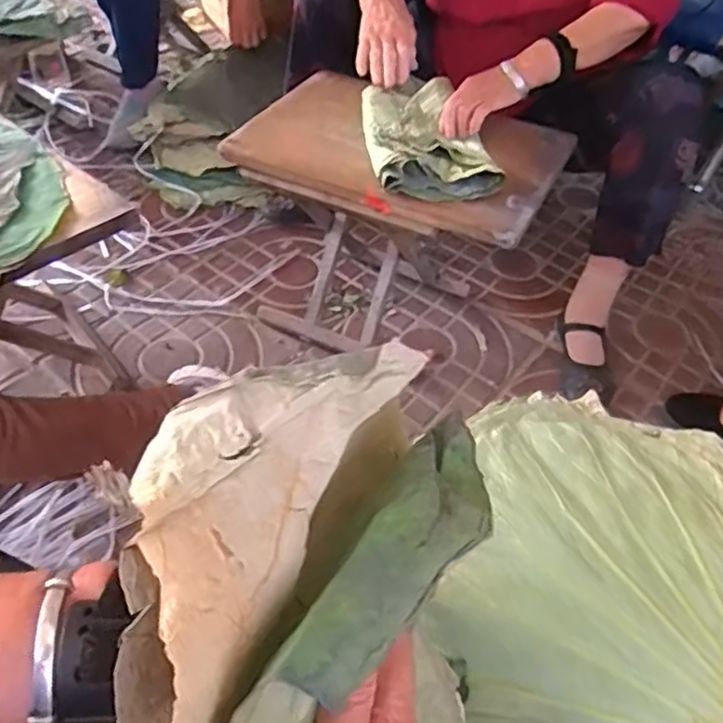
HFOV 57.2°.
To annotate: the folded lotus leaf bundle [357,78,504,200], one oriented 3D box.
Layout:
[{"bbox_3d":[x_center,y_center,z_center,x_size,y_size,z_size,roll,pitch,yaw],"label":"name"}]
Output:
[{"bbox_3d":[0.093,-0.339,0.992,0.165,0.037,0.295,-4,49,-9],"label":"folded lotus leaf bundle"}]

